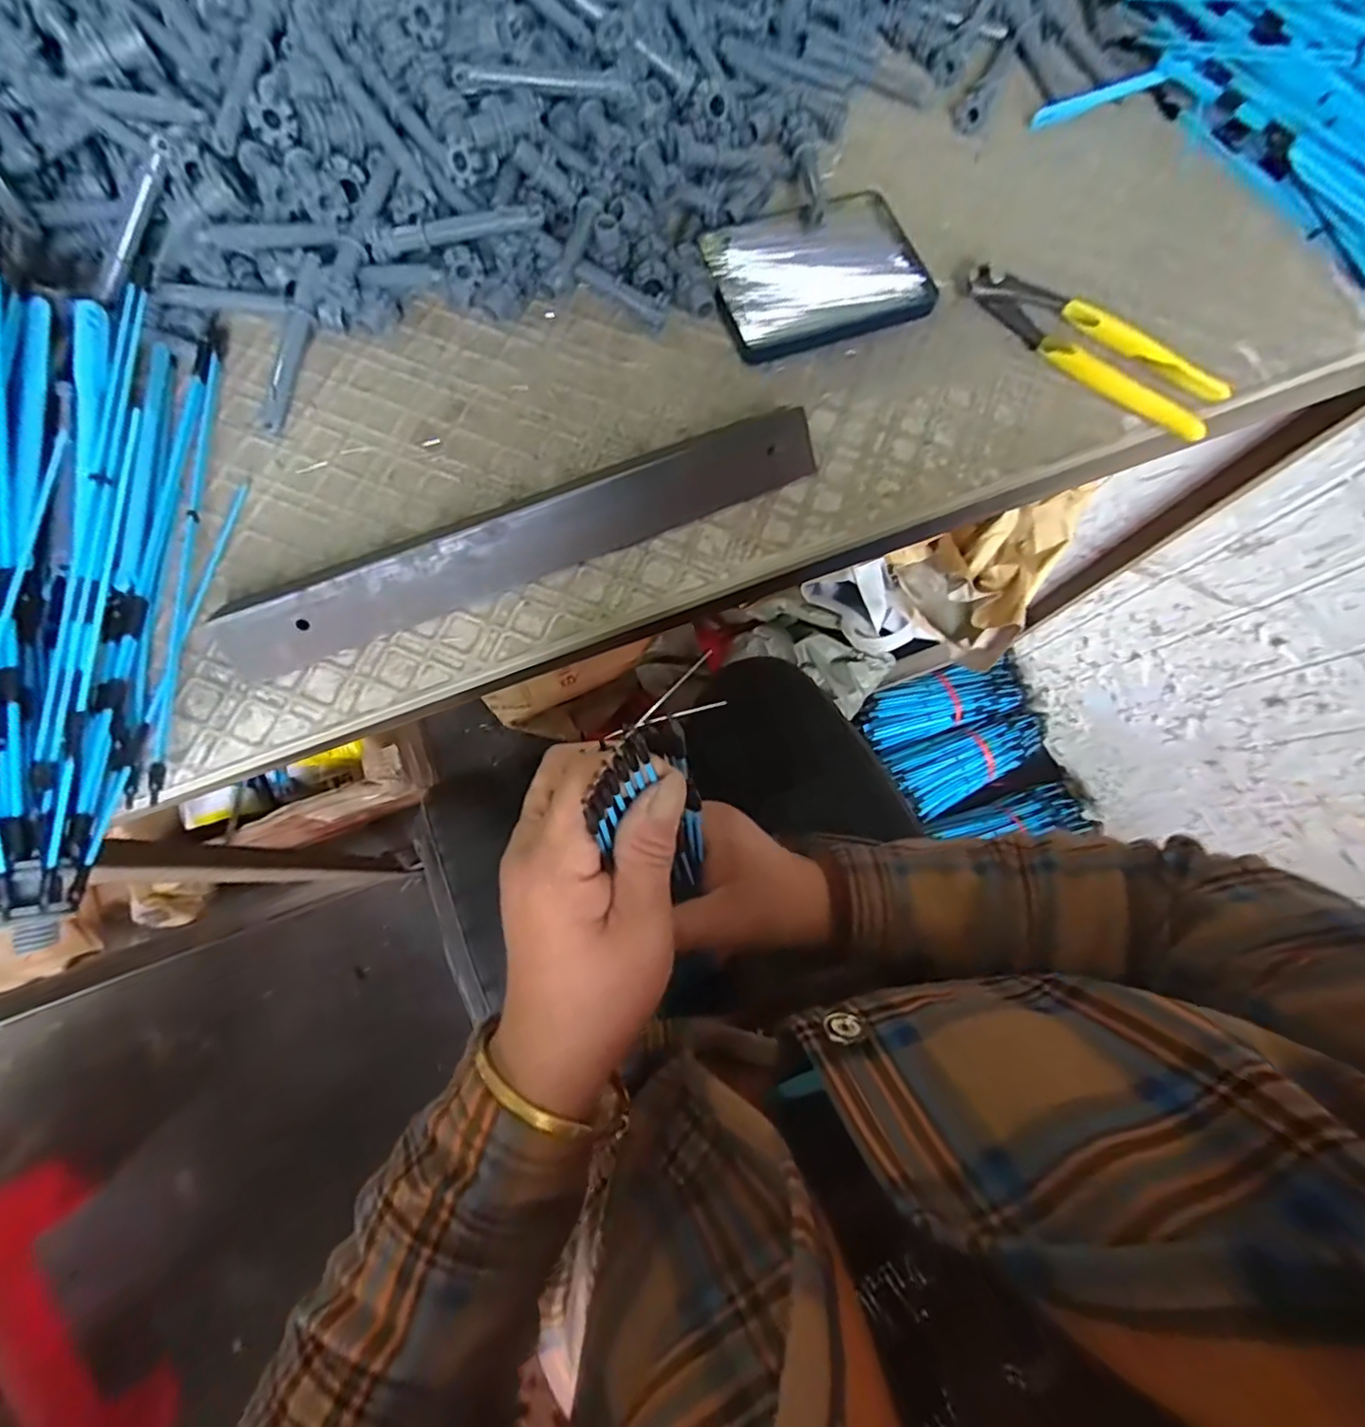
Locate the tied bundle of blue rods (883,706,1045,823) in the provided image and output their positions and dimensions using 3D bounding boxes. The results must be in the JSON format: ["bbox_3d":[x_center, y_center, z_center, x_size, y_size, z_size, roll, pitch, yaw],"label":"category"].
[{"bbox_3d":[0.481,0.074,1.047,0.298,0.069,0.116,-25,79,-10],"label":"tied bundle of blue rods"}]

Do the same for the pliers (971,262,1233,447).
[{"bbox_3d":[0.248,-0.225,0.380,0.162,0.017,0.047,37,76,5],"label":"pliers"}]

